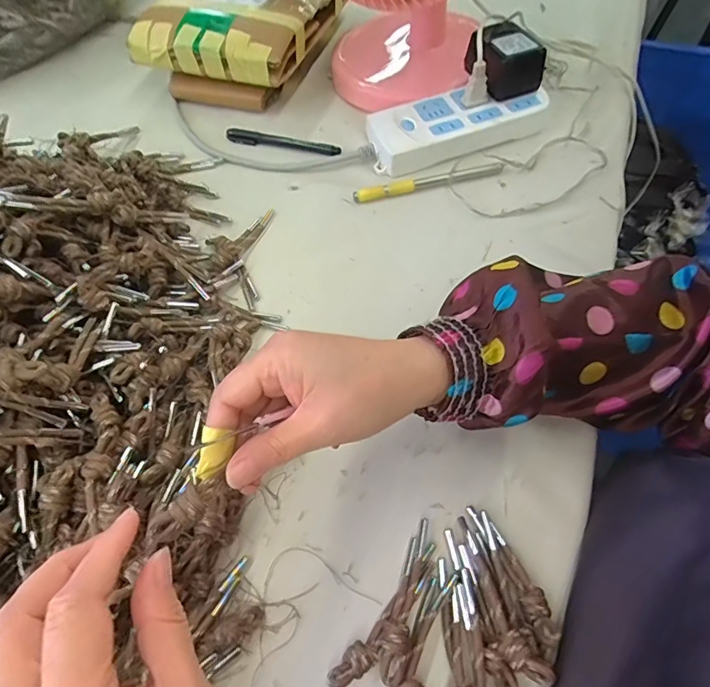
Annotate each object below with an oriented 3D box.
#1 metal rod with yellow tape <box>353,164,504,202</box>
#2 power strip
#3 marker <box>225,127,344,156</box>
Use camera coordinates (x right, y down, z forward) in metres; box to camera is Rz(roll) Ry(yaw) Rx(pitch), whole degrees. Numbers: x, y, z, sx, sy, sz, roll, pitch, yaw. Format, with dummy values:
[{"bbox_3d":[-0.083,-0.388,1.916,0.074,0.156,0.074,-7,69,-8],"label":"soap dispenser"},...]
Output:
[{"bbox_3d":[0.072,-0.160,0.464,0.148,0.007,0.012,-11,58,-3],"label":"metal rod with yellow tape"},{"bbox_3d":[0.104,-0.234,0.492,0.182,0.027,0.081,-22,59,-9],"label":"power strip"},{"bbox_3d":[-0.081,-0.220,0.519,0.138,0.009,0.017,14,60,13],"label":"marker"}]

